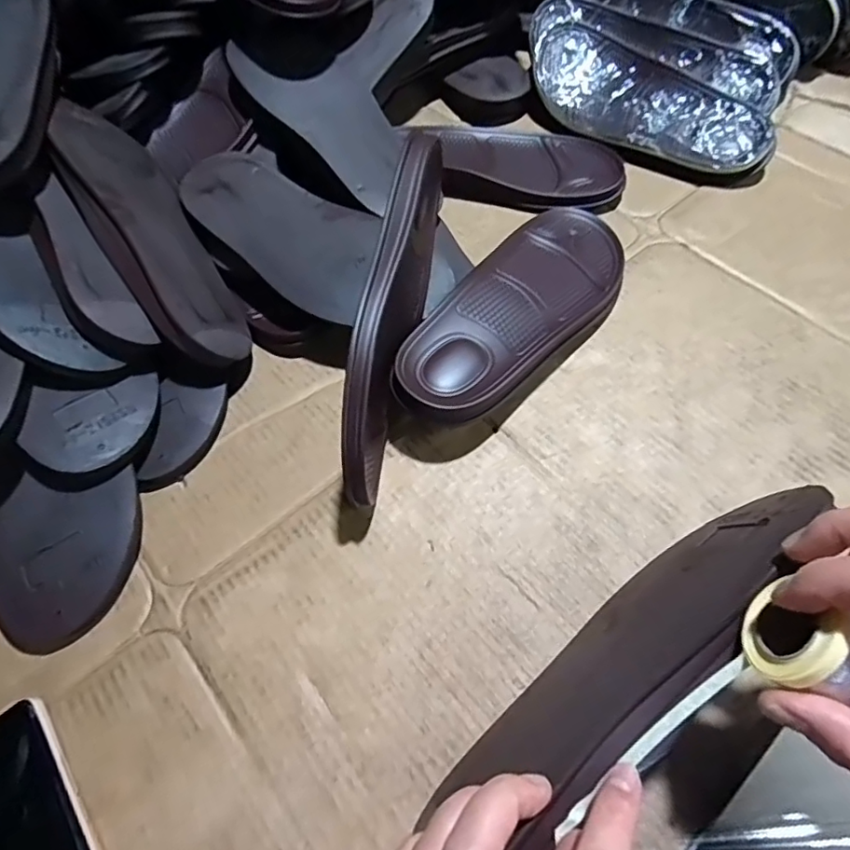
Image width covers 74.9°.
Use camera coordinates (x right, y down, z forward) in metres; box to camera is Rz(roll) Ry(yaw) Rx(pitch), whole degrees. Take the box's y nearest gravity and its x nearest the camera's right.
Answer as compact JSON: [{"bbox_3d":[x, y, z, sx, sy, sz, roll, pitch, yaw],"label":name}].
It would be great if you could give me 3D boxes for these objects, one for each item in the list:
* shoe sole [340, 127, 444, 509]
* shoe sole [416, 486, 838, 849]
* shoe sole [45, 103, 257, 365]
[{"bbox_3d":[-0.020,-0.070,0.368,0.022,0.113,0.244,8,59,11],"label":"shoe sole"},{"bbox_3d":[0.101,0.108,0.269,0.213,0.103,0.020,-44,92,-12],"label":"shoe sole"},{"bbox_3d":[-0.212,-0.147,0.433,0.025,0.087,0.241,-38,84,24],"label":"shoe sole"}]

